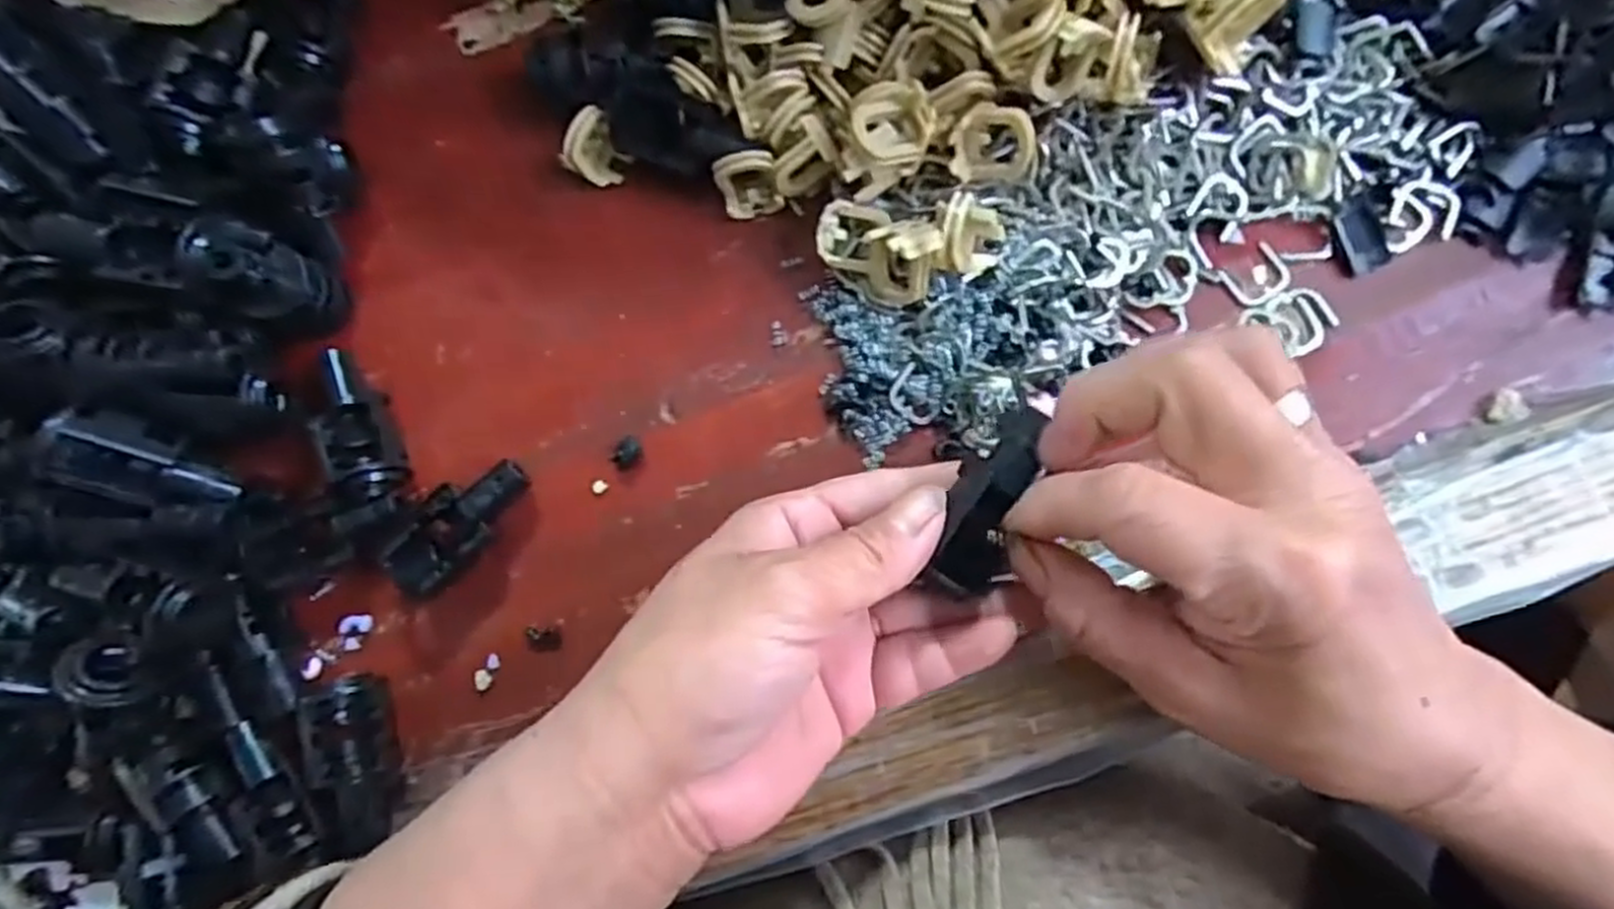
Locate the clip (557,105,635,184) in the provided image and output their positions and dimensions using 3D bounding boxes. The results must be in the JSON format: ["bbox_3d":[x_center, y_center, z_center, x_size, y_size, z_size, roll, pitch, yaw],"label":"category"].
[{"bbox_3d":[-0.076,-0.110,0.282,0.015,0.025,0.021,26,89,17],"label":"clip"}]

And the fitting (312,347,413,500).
[{"bbox_3d":[-0.160,-0.010,0.285,0.024,0.022,0.055,-29,82,5],"label":"fitting"}]

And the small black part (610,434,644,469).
[{"bbox_3d":[-0.063,-0.001,0.277,0.009,0.006,0.012,14,87,9],"label":"small black part"}]

